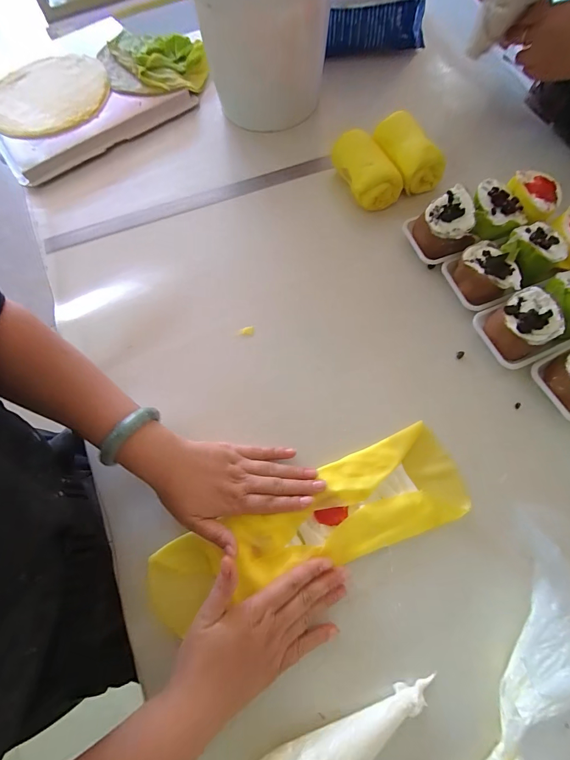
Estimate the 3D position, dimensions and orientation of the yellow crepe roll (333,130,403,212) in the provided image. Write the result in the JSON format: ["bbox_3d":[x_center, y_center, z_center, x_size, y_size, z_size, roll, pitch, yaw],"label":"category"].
[{"bbox_3d":[0.110,-0.297,0.492,0.055,0.066,0.112,-40,73,-12],"label":"yellow crepe roll"}]

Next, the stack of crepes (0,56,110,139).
[{"bbox_3d":[-0.409,-0.494,0.596,0.203,0.015,0.204,-20,70,-6],"label":"stack of crepes"}]

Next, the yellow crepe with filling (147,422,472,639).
[{"bbox_3d":[0.024,0.151,0.358,0.335,0.017,0.099,-20,70,-5],"label":"yellow crepe with filling"}]

